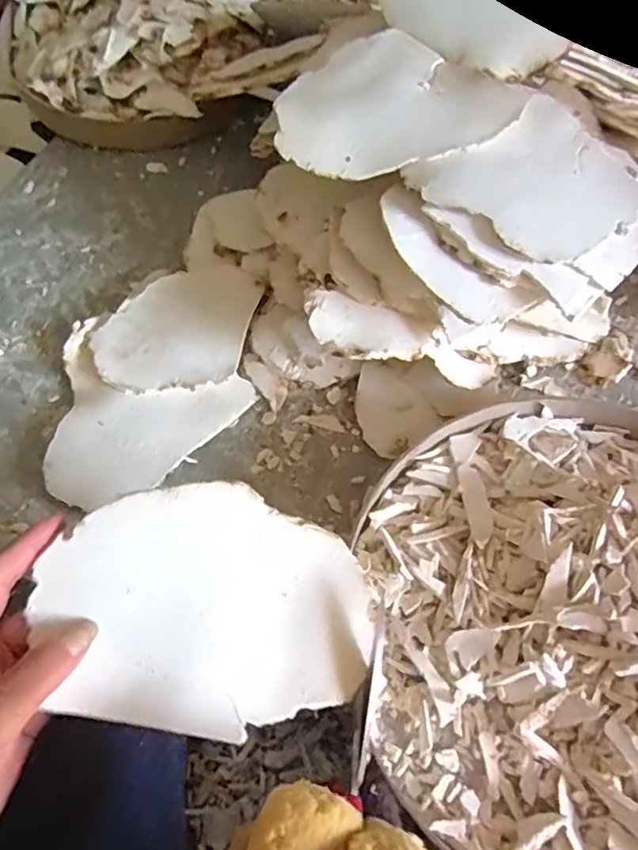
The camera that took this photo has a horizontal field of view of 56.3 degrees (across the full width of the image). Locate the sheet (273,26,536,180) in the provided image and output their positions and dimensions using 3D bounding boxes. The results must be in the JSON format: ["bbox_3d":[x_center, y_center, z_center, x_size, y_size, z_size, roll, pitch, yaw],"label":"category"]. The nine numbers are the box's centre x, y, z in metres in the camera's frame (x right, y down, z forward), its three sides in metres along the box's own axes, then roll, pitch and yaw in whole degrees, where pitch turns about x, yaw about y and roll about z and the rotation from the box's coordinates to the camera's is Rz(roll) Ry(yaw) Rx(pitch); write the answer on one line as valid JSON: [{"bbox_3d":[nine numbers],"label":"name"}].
[{"bbox_3d":[0.050,-0.237,0.452,0.157,0.015,0.151,-40,66,-17],"label":"sheet"}]

